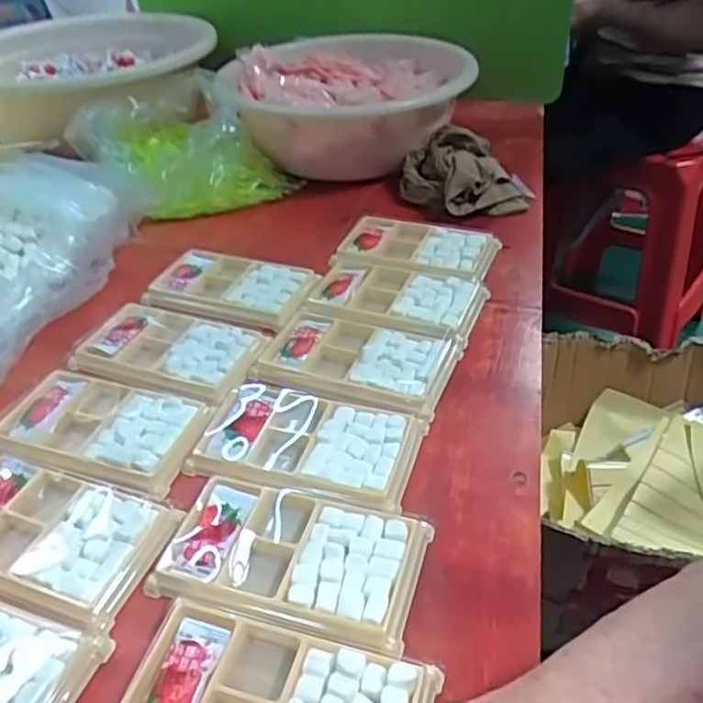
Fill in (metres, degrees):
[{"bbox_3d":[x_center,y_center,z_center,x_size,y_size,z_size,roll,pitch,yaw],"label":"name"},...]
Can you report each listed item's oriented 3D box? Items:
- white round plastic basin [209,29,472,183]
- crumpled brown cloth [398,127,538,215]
[{"bbox_3d":[-0.008,-0.268,0.733,0.256,0.108,0.217,-2,40,-2],"label":"white round plastic basin"},{"bbox_3d":[0.114,-0.180,0.668,0.130,0.061,0.095,9,41,12],"label":"crumpled brown cloth"}]

